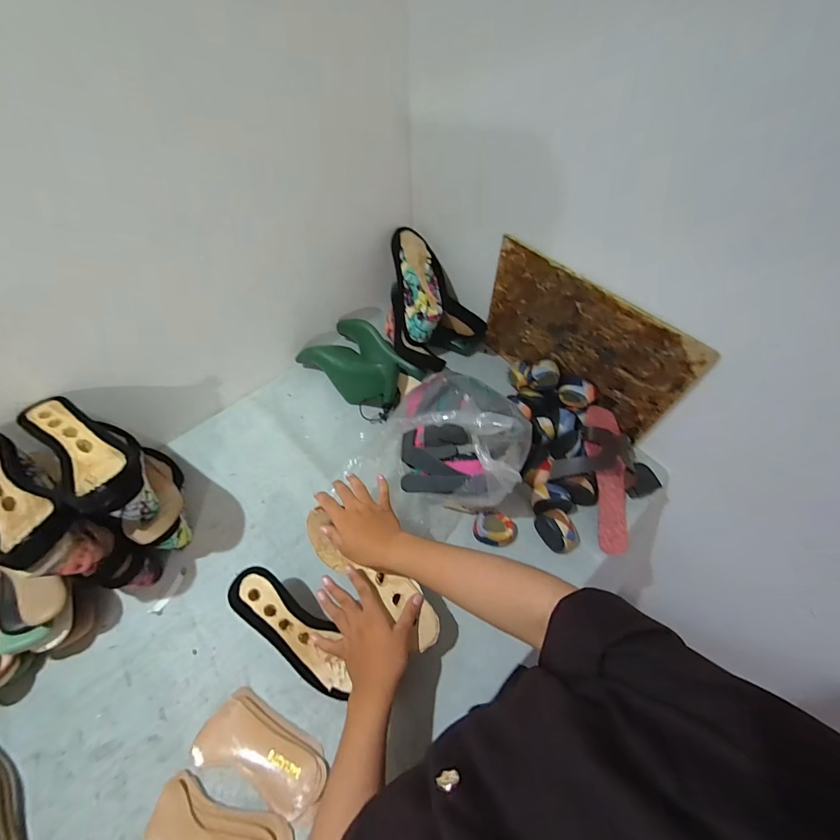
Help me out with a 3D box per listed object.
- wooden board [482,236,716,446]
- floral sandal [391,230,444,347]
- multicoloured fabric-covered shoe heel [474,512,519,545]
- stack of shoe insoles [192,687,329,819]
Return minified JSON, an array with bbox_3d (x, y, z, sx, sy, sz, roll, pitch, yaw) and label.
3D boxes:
[{"bbox_3d":[0.270,-0.139,0.695,0.015,0.240,0.369,-36,63,-21],"label":"wooden board"},{"bbox_3d":[-0.001,-0.276,0.794,0.090,0.067,0.251,-5,85,-3],"label":"floral sandal"},{"bbox_3d":[0.124,0.178,0.650,0.072,0.040,0.053,18,59,12],"label":"multicoloured fabric-covered shoe heel"},{"bbox_3d":[-0.196,0.419,0.496,0.165,0.027,0.080,24,60,16],"label":"stack of shoe insoles"}]

